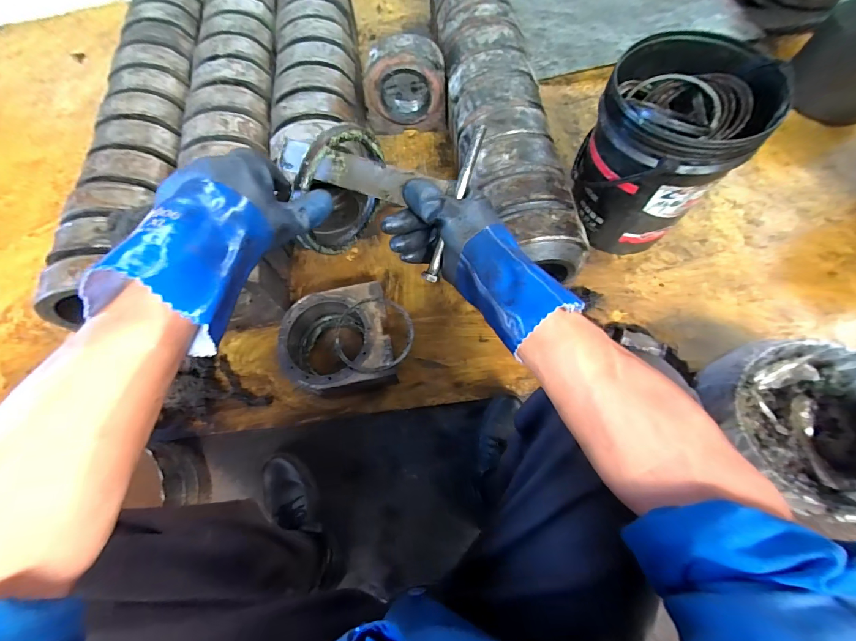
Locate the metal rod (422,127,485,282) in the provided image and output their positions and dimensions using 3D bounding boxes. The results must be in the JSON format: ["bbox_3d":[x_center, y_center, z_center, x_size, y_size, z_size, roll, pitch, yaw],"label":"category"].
[{"bbox_3d":[0.026,-0.112,0.369,0.015,0.009,0.154,22,102,12],"label":"metal rod"}]

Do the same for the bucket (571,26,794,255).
[{"bbox_3d":[0.496,-0.359,0.832,0.276,0.352,0.300,-1,67,3],"label":"bucket"}]

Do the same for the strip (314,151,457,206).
[{"bbox_3d":[-0.051,-0.148,0.397,0.163,0.010,0.035,21,102,19],"label":"strip"}]

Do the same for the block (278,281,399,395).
[{"bbox_3d":[-0.199,0.054,0.855,0.231,0.117,0.225,-11,67,-2],"label":"block"}]

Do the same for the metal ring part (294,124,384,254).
[{"bbox_3d":[-0.108,-0.158,0.470,0.020,0.158,0.159,29,71,14],"label":"metal ring part"}]

